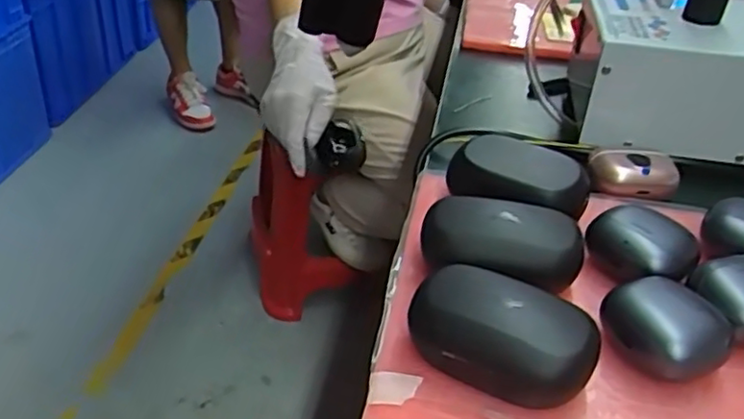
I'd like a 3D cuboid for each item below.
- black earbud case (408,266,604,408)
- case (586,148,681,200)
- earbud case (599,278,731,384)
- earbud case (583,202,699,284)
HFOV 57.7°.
[{"bbox_3d":[0.061,0.058,0.318,0.083,0.034,0.044,20,38,24],"label":"black earbud case"},{"bbox_3d":[0.181,-0.024,0.468,0.060,0.023,0.031,11,36,13],"label":"case"},{"bbox_3d":[0.143,0.057,0.330,0.044,0.022,0.052,-18,39,-26],"label":"earbud case"},{"bbox_3d":[0.153,0.022,0.384,0.058,0.025,0.048,17,38,21],"label":"earbud case"}]

